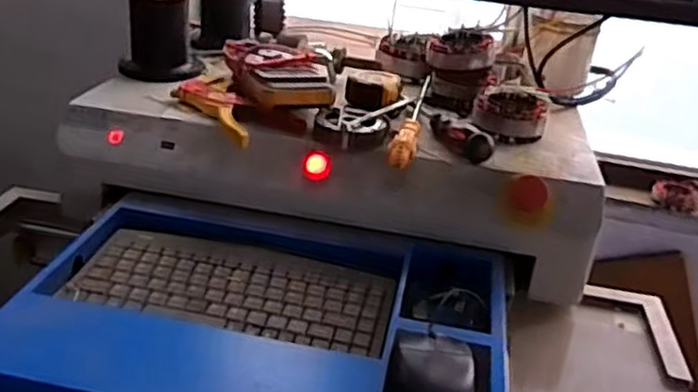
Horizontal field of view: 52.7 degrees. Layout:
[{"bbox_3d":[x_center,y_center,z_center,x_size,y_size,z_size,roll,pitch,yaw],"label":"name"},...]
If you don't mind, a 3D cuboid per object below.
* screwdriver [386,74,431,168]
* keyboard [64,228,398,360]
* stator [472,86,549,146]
[{"bbox_3d":[0.076,-0.093,0.829,0.027,0.024,0.270,9,27,7],"label":"screwdriver"},{"bbox_3d":[-0.106,0.085,0.678,0.294,0.014,0.130,9,27,7],"label":"keyboard"},{"bbox_3d":[0.193,-0.098,0.841,0.086,0.042,0.092,12,27,12],"label":"stator"}]

